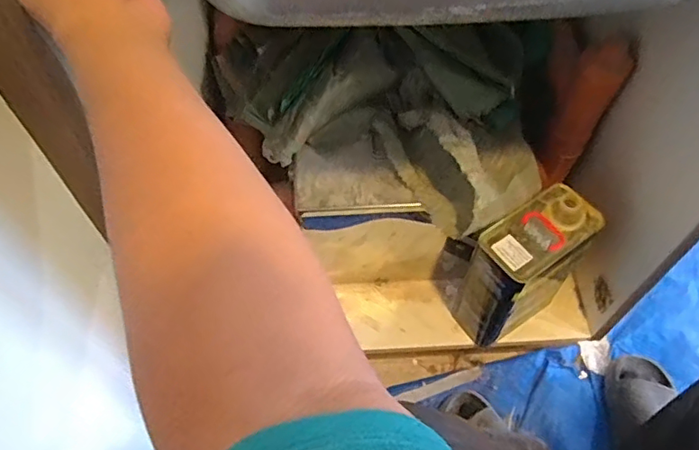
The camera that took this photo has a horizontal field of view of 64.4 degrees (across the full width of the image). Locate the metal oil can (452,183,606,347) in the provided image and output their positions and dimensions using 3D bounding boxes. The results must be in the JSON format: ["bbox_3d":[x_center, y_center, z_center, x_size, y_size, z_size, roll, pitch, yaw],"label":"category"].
[{"bbox_3d":[0.258,0.071,0.844,0.171,0.257,0.092,-32,62,-19],"label":"metal oil can"}]

